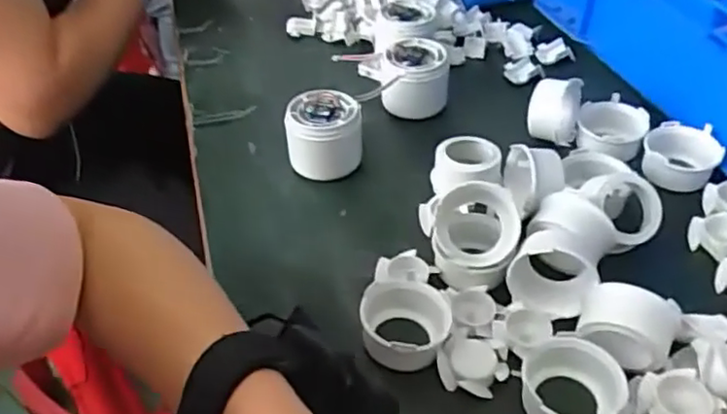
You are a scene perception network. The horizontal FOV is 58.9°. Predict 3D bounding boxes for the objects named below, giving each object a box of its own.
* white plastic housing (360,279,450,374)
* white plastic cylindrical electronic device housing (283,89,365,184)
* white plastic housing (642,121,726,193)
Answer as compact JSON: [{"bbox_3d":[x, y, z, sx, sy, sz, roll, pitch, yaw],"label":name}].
[{"bbox_3d":[0.026,0.070,0.387,0.052,0.027,0.049,-3,43,2],"label":"white plastic housing"},{"bbox_3d":[-0.031,-0.056,0.511,0.061,0.052,0.053,-2,43,3],"label":"white plastic cylindrical electronic device housing"},{"bbox_3d":[0.244,-0.040,0.494,0.051,0.026,0.052,-3,43,2],"label":"white plastic housing"}]

